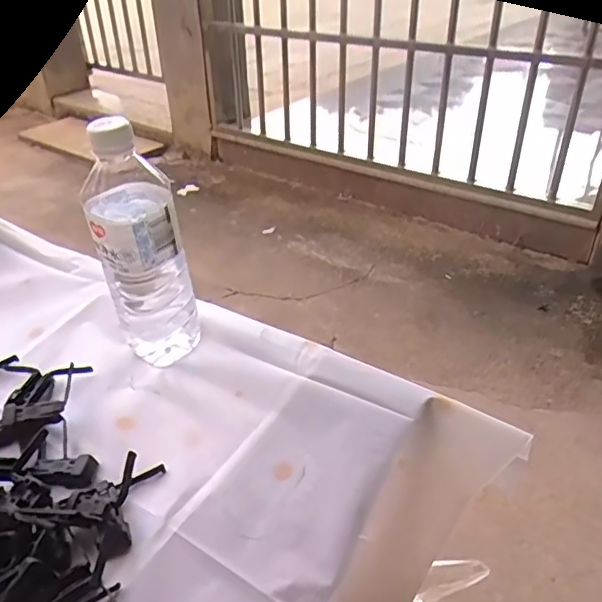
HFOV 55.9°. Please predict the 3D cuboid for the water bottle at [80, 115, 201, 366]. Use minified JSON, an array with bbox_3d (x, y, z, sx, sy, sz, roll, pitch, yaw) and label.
[{"bbox_3d":[-0.131,-0.041,0.469,0.069,0.206,0.059,-12,37,-11],"label":"water bottle"}]

